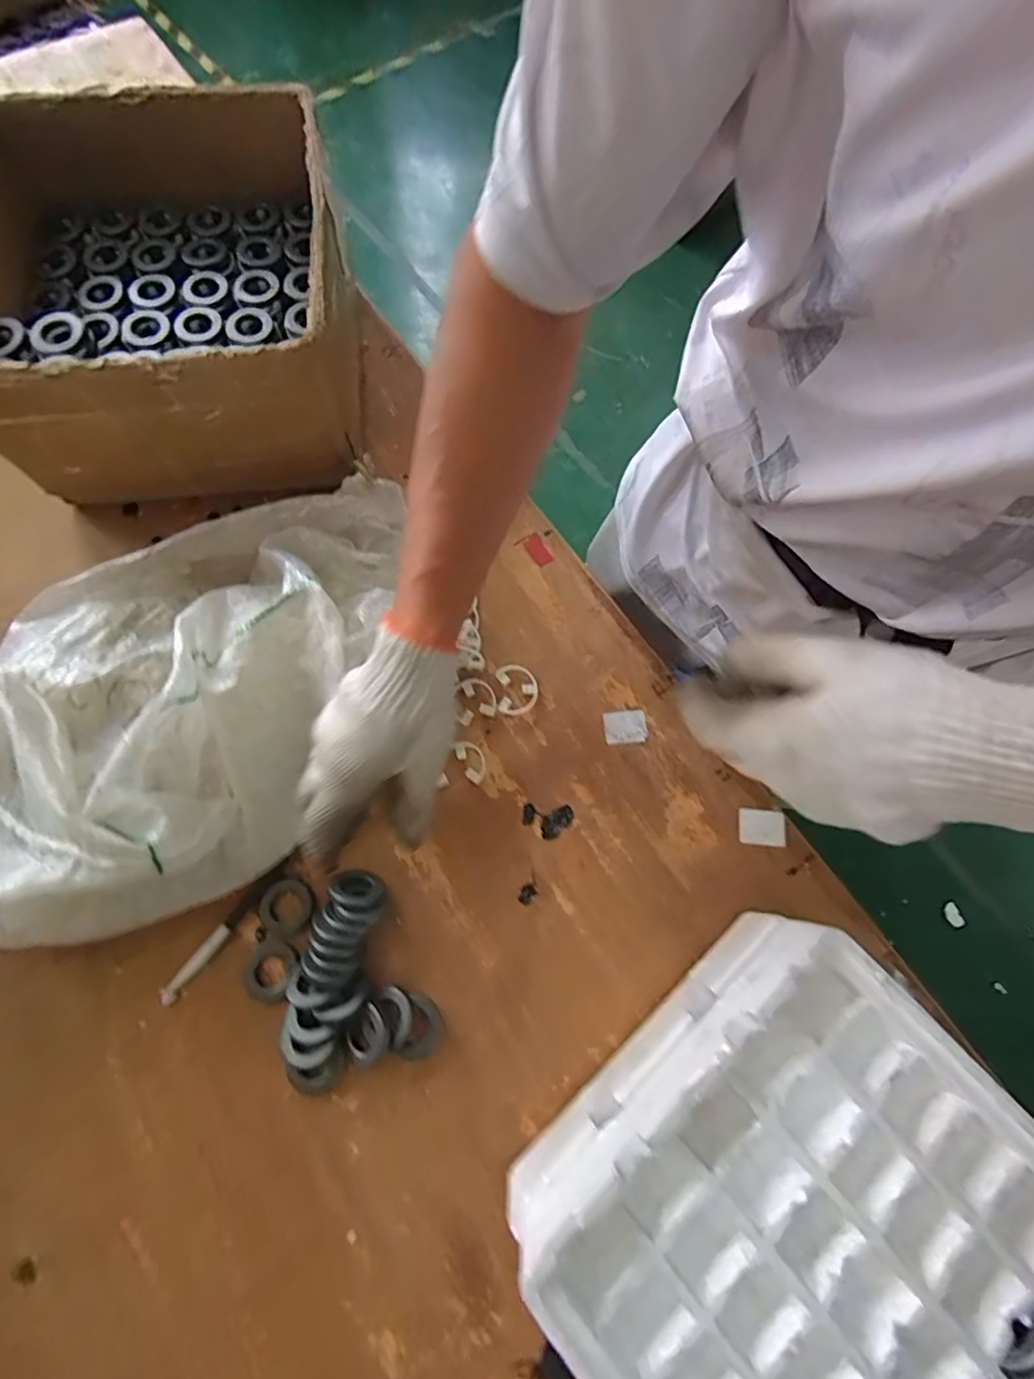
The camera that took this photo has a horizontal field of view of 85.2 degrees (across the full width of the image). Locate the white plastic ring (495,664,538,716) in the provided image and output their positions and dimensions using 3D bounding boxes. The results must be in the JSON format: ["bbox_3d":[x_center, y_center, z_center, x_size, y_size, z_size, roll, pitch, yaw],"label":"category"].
[{"bbox_3d":[0.000,0.000,0.537,0.037,0.007,0.050,-4,73,-3],"label":"white plastic ring"}]

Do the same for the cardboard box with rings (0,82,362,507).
[{"bbox_3d":[-0.332,-0.373,0.543,0.336,0.154,0.336,-7,73,-4],"label":"cardboard box with rings"}]

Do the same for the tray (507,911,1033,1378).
[{"bbox_3d":[0.243,0.413,0.355,0.281,0.123,0.436,-39,78,-13],"label":"tray"}]

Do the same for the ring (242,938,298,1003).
[{"bbox_3d":[-0.201,0.228,0.457,0.042,0.011,0.044,1,72,-2],"label":"ring"}]

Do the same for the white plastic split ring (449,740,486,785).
[{"bbox_3d":[-0.041,0.064,0.515,0.022,0.005,0.043,-27,75,-10],"label":"white plastic split ring"}]

